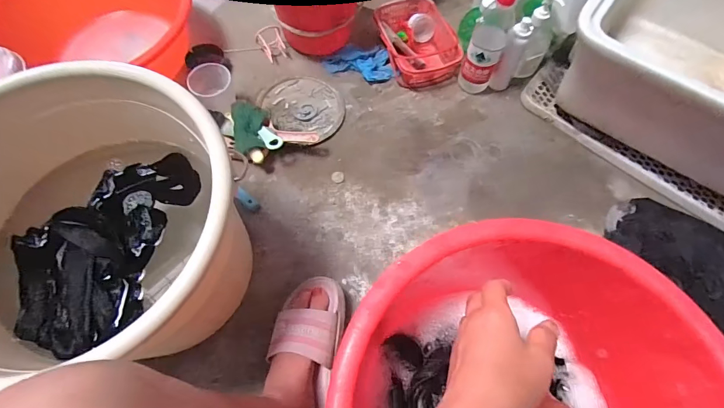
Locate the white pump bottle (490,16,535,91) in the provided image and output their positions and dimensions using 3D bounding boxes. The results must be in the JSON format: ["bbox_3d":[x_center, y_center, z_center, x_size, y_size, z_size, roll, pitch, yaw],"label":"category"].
[{"bbox_3d":[0.287,-0.282,0.733,0.042,0.141,0.045,0,68,0],"label":"white pump bottle"}]

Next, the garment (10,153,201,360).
[{"bbox_3d":[-0.320,0.039,0.469,0.173,0.042,0.254,16,68,6],"label":"garment"}]

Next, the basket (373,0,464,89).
[{"bbox_3d":[0.112,-0.356,0.812,0.148,0.056,0.212,-13,68,-6],"label":"basket"}]

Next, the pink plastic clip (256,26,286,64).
[{"bbox_3d":[-0.190,-0.338,0.804,0.053,0.046,0.055,-29,69,-13],"label":"pink plastic clip"}]

